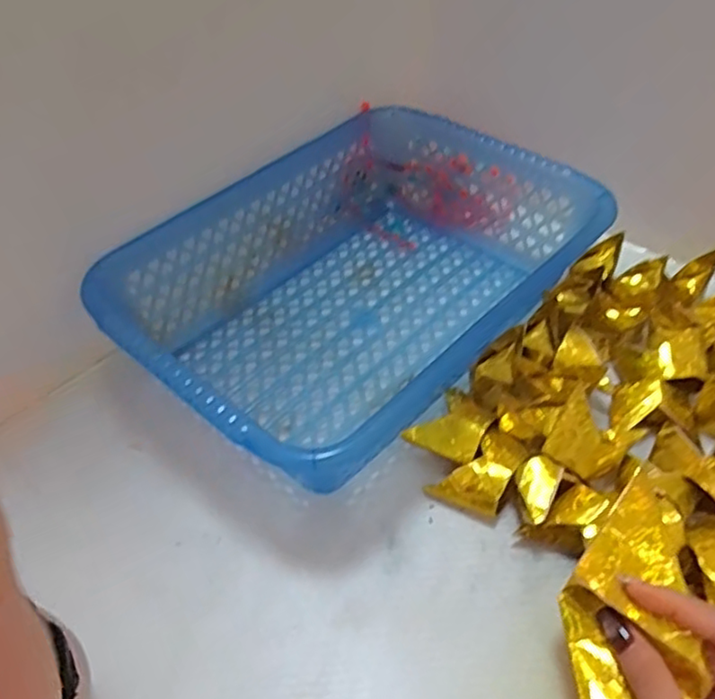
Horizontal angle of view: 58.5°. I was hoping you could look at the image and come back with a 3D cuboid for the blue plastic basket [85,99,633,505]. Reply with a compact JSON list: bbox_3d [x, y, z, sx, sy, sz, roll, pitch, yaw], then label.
[{"bbox_3d":[0.005,-0.050,0.462,0.221,0.083,0.318,31,55,30],"label":"blue plastic basket"}]

